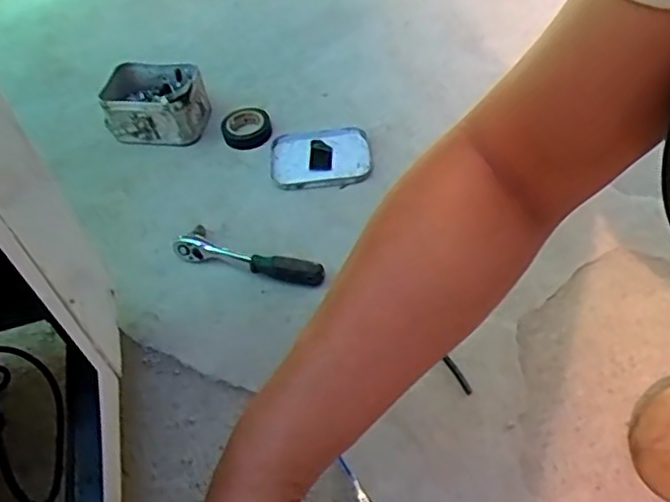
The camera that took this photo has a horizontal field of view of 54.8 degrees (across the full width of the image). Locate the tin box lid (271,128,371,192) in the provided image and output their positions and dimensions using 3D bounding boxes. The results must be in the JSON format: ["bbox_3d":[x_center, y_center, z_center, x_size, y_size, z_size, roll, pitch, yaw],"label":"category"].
[{"bbox_3d":[-0.015,-0.101,0.709,0.108,0.013,0.086,-11,51,-3],"label":"tin box lid"}]

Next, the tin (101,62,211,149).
[{"bbox_3d":[-0.206,-0.167,0.750,0.113,0.063,0.078,2,52,7],"label":"tin"}]

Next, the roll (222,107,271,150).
[{"bbox_3d":[-0.101,-0.140,0.744,0.058,0.019,0.055,-3,51,3],"label":"roll"}]

